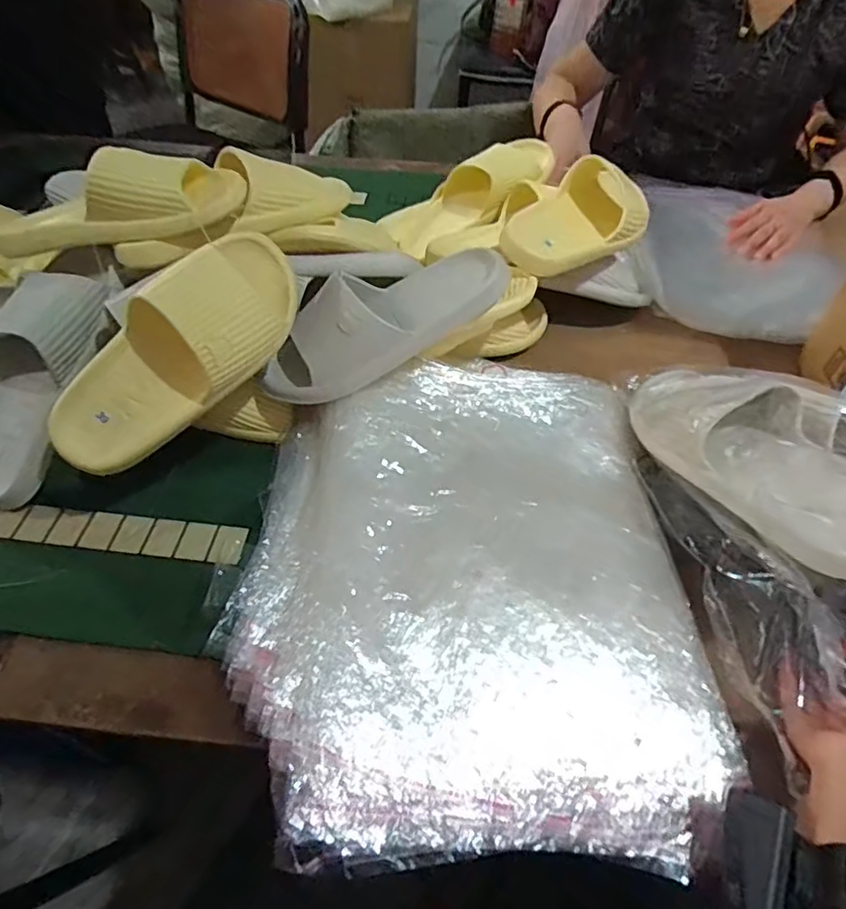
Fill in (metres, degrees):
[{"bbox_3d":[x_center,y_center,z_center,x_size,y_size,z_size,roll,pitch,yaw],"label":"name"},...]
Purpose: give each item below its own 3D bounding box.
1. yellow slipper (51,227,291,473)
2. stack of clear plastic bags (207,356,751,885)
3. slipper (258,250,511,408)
[{"bbox_3d":[-0.212,-0.087,0.491,0.252,0.107,0.080,-45,26,-2],"label":"yellow slipper"},{"bbox_3d":[0.042,0.078,0.484,0.386,0.042,0.445,3,51,-3],"label":"stack of clear plastic bags"},{"bbox_3d":[-0.039,-0.133,0.561,0.262,0.084,0.091,-29,58,-7],"label":"slipper"}]

